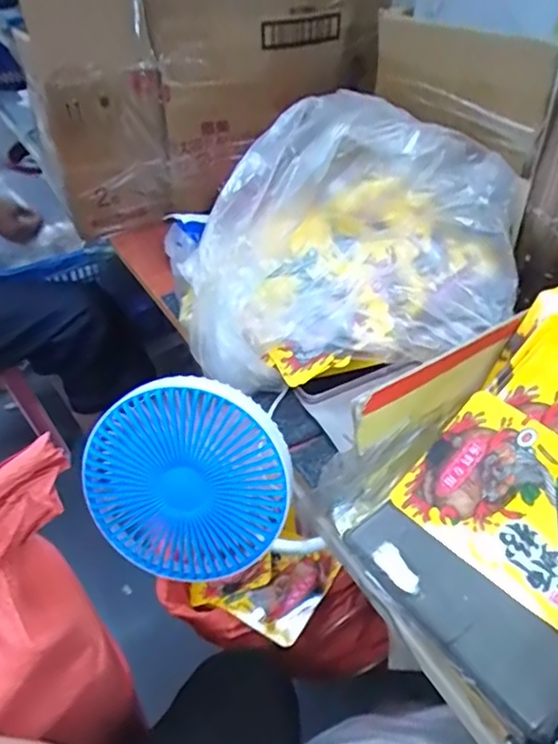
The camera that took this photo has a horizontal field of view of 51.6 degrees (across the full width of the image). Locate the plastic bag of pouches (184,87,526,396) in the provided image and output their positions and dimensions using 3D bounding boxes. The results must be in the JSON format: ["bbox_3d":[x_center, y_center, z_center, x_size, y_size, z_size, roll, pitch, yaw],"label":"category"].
[{"bbox_3d":[0.073,-0.134,0.567,0.318,0.190,0.197,-5,42,-3],"label":"plastic bag of pouches"}]

